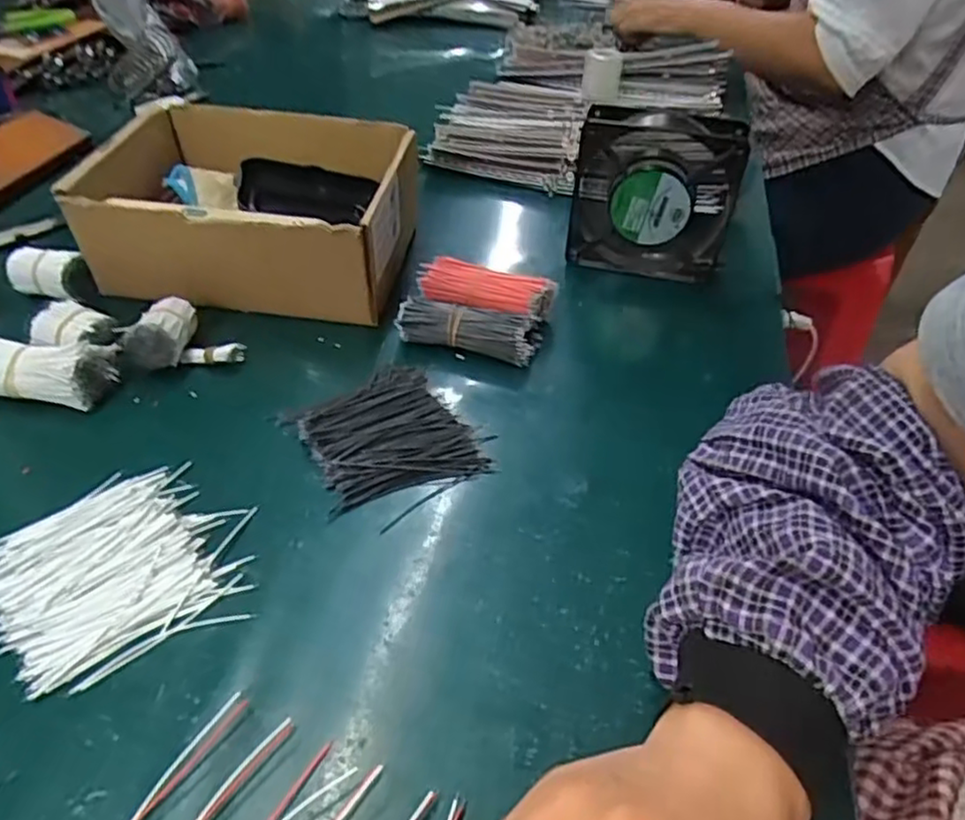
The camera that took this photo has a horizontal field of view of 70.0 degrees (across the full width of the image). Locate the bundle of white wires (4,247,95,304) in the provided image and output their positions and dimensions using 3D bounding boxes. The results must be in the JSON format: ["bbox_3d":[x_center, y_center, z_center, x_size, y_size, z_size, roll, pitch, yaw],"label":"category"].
[{"bbox_3d":[-0.327,-0.102,0.519,0.051,0.029,0.029,12,43,10],"label":"bundle of white wires"}]

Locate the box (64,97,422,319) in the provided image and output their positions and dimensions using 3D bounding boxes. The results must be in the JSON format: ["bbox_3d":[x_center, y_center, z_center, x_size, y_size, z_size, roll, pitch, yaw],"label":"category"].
[{"bbox_3d":[-0.172,-0.159,0.542,0.221,0.085,0.175,7,42,5],"label":"box"}]

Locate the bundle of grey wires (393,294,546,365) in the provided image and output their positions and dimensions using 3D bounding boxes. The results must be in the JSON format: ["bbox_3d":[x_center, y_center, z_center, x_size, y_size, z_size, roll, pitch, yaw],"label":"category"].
[{"bbox_3d":[-0.009,-0.058,0.489,0.097,0.031,0.035,12,43,10],"label":"bundle of grey wires"}]

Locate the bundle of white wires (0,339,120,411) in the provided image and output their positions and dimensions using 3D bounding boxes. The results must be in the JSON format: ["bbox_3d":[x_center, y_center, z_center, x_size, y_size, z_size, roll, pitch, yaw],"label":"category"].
[{"bbox_3d":[-0.284,-0.027,0.432,0.097,0.034,0.036,4,42,0],"label":"bundle of white wires"}]

